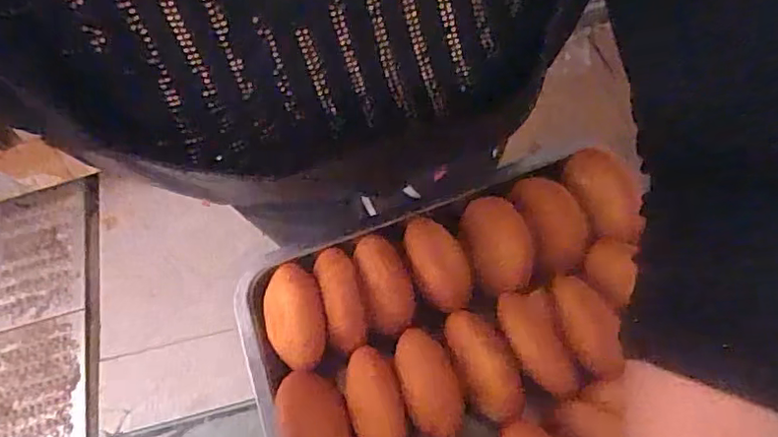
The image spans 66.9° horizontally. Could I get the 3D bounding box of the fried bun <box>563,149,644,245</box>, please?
[{"bbox_3d":[0.166,-0.020,0.457,0.037,0.034,0.080,-17,63,-5],"label":"fried bun"}]

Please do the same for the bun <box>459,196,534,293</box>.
[{"bbox_3d":[0.085,0.019,0.467,0.041,0.033,0.079,-18,63,-6],"label":"bun"}]

